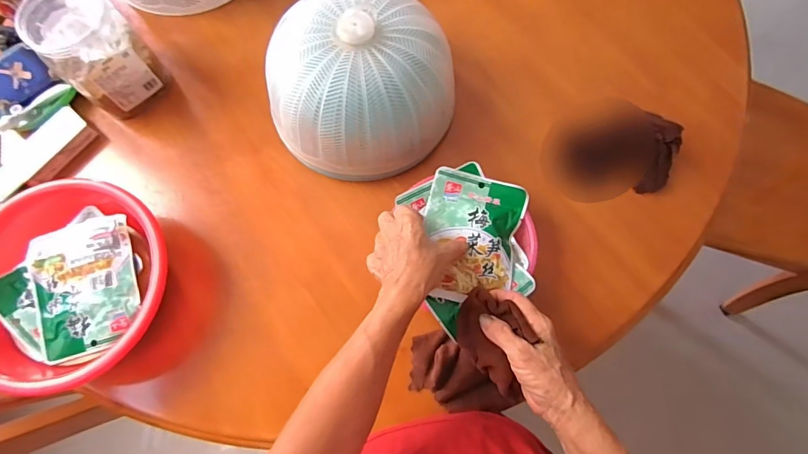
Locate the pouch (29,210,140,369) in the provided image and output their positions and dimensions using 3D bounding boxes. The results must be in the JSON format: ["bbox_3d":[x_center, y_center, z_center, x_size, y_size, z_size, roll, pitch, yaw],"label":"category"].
[{"bbox_3d":[-0.367,0.066,0.503,0.110,0.023,0.152,-16,73,-4],"label":"pouch"}]

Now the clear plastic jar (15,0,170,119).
[{"bbox_3d":[-0.399,-0.229,0.565,0.106,0.122,0.112,0,73,1],"label":"clear plastic jar"}]

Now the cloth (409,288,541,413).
[{"bbox_3d":[0.068,0.137,0.463,0.107,0.098,0.118,-2,73,0],"label":"cloth"}]

